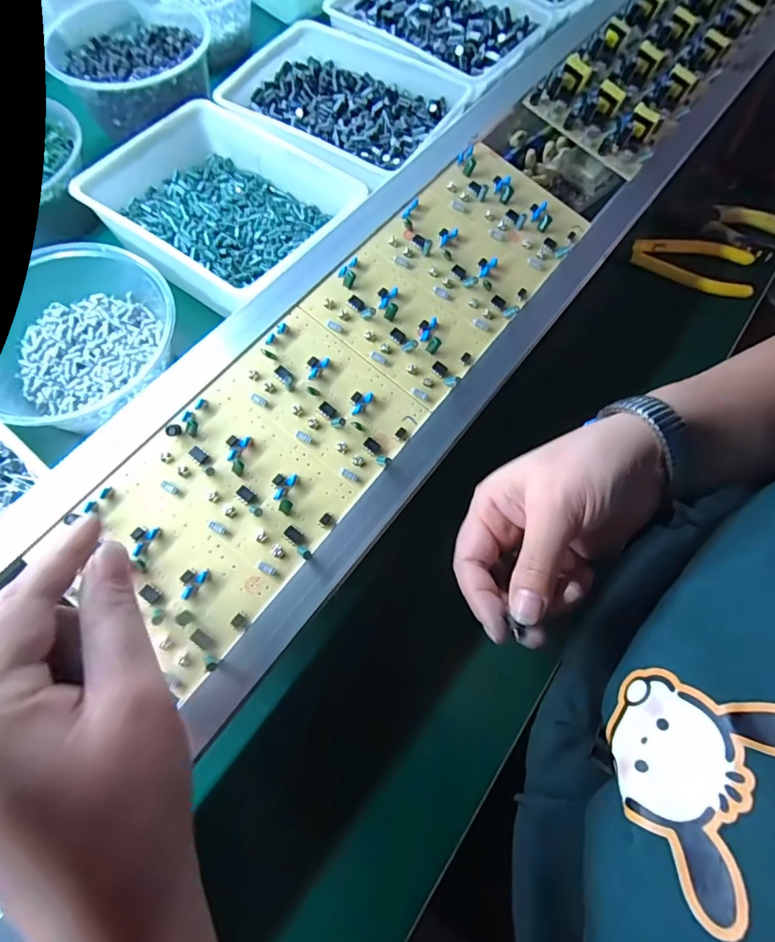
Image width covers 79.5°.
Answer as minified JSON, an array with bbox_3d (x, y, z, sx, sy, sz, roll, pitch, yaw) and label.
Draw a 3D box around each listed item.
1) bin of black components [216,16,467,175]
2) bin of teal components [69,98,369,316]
[{"bbox_3d":[-0.051,-0.342,0.438,0.208,0.040,0.153,31,71,12],"label":"bin of black components"},{"bbox_3d":[-0.137,-0.214,0.389,0.212,0.058,0.155,34,71,13],"label":"bin of teal components"}]

